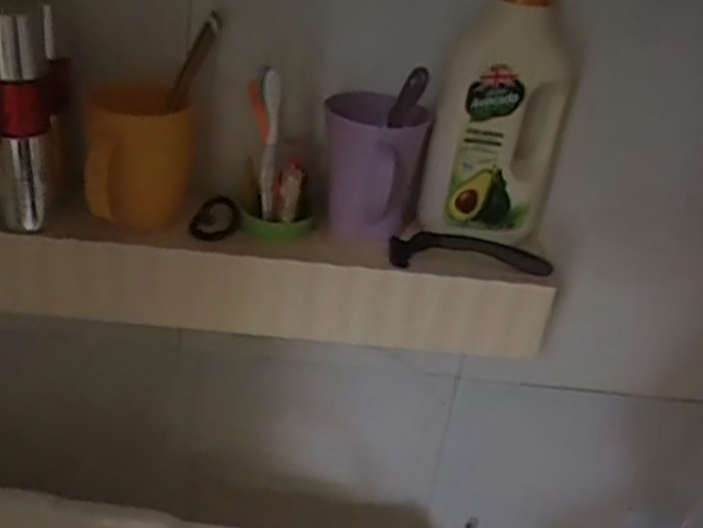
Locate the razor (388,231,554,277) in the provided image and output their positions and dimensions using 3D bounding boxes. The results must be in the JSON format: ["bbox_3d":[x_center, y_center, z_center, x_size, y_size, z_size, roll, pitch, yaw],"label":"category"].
[{"bbox_3d":[0.101,-0.010,0.613,0.136,0.026,0.033,7,26,-2],"label":"razor"}]

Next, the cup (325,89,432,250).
[{"bbox_3d":[0.016,-0.081,0.619,0.085,0.114,0.089,8,26,1],"label":"cup"}]

